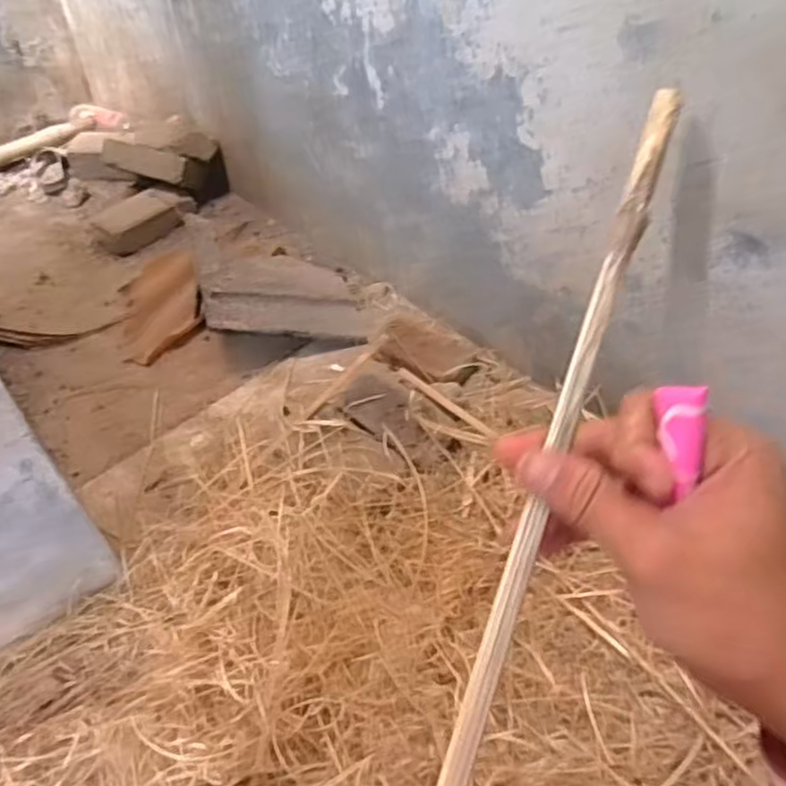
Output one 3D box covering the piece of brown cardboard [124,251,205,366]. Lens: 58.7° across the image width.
[{"bbox_3d":[-0.447,-0.178,1.350,0.145,0.036,0.283,-9,49,-7],"label":"piece of brown cardboard"}]

